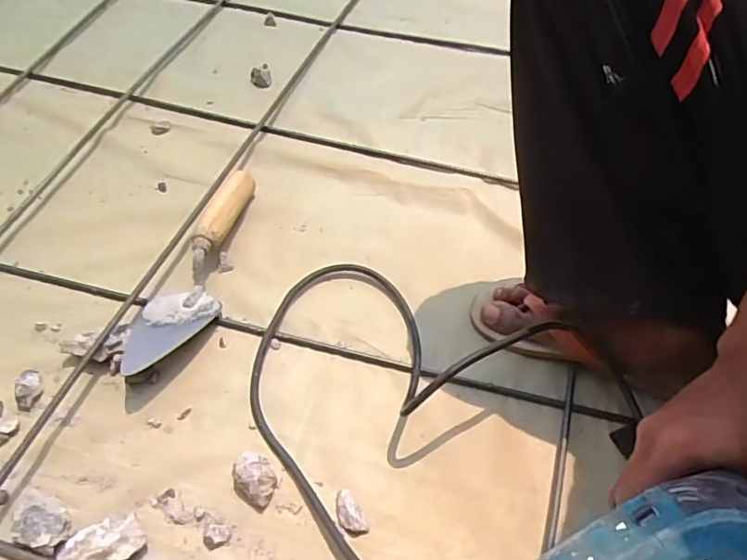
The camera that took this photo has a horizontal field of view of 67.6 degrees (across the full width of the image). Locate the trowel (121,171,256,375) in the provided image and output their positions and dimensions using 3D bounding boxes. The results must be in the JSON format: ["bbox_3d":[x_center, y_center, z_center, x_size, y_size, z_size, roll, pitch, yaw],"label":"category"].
[{"bbox_3d":[-0.183,-0.016,0.575,0.072,0.044,0.268,12,57,1],"label":"trowel"}]

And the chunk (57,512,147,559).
[{"bbox_3d":[-0.212,0.204,0.438,0.061,0.022,0.035,-9,54,-11],"label":"chunk"}]

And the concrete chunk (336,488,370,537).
[{"bbox_3d":[-0.021,0.197,0.469,0.020,0.011,0.038,-23,58,-20],"label":"concrete chunk"}]

